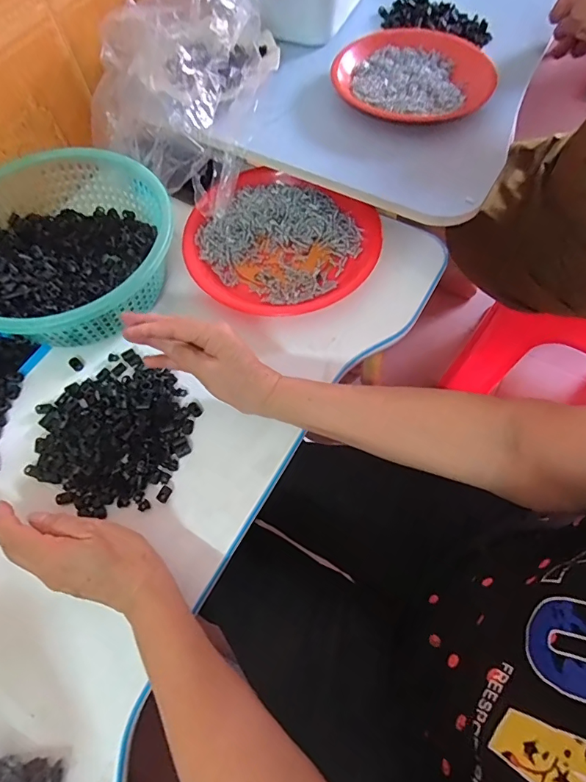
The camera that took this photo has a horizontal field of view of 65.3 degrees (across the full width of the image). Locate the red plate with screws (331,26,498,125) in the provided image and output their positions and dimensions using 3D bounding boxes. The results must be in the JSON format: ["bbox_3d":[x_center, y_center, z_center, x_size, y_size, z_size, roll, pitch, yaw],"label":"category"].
[{"bbox_3d":[0.141,-0.383,0.547,0.181,0.022,0.177,-1,65,2],"label":"red plate with screws"}]

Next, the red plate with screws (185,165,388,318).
[{"bbox_3d":[-0.014,-0.171,0.528,0.197,0.027,0.195,-1,65,2],"label":"red plate with screws"}]

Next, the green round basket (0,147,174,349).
[{"bbox_3d":[-0.243,-0.158,0.495,0.224,0.086,0.208,-1,65,2],"label":"green round basket"}]

